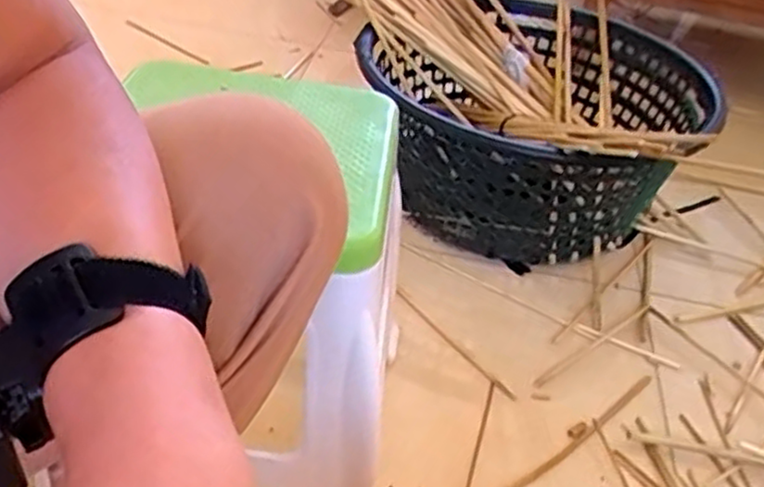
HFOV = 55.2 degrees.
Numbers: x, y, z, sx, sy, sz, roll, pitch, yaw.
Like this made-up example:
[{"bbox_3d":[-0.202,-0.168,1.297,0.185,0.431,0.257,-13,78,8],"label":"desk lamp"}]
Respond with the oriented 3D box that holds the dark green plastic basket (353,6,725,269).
[{"bbox_3d":[0.211,-0.172,1.104,0.461,0.265,0.478,4,37,-3],"label":"dark green plastic basket"}]

